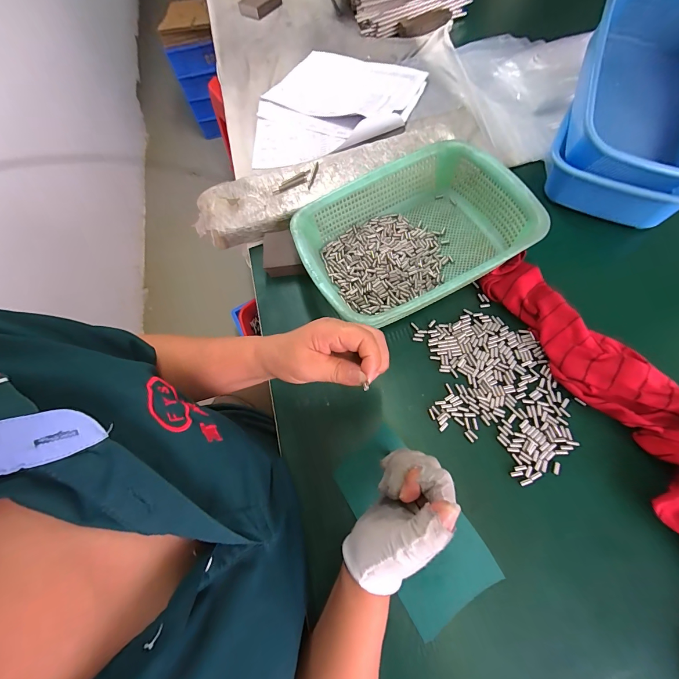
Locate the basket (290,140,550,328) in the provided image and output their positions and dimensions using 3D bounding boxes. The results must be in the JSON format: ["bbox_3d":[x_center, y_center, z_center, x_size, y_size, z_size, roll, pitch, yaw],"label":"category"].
[{"bbox_3d":[0.096,-0.141,0.453,0.293,0.087,0.217,-25,66,-8],"label":"basket"}]

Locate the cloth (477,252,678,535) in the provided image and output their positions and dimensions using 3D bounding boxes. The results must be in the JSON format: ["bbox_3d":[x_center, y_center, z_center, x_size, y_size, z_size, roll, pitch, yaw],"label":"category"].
[{"bbox_3d":[0.329,0.126,0.333,0.137,0.053,0.550,-14,65,-3],"label":"cloth"}]

